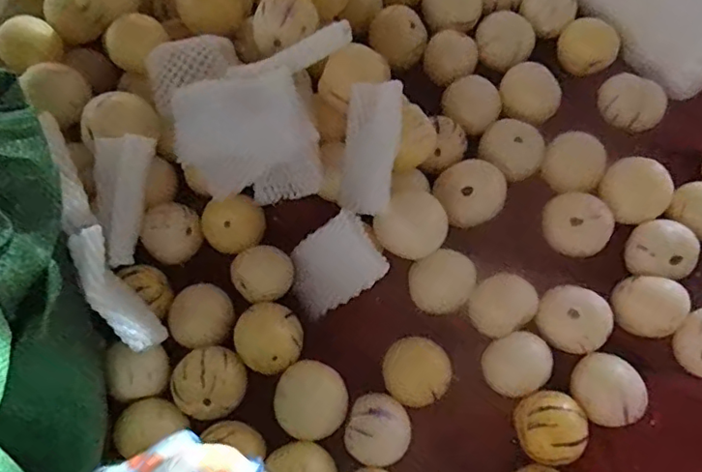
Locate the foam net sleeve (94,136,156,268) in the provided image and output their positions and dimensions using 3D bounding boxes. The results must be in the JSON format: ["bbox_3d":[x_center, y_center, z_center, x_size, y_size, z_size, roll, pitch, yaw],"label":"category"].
[{"bbox_3d":[-0.187,-0.029,0.464,0.039,0.031,0.103,6,96,4],"label":"foam net sleeve"}]

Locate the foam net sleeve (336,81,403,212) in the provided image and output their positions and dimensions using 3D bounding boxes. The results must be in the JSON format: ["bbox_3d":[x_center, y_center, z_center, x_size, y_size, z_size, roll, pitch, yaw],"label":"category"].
[{"bbox_3d":[0.015,-0.070,0.461,0.043,0.024,0.105,12,109,5],"label":"foam net sleeve"}]

